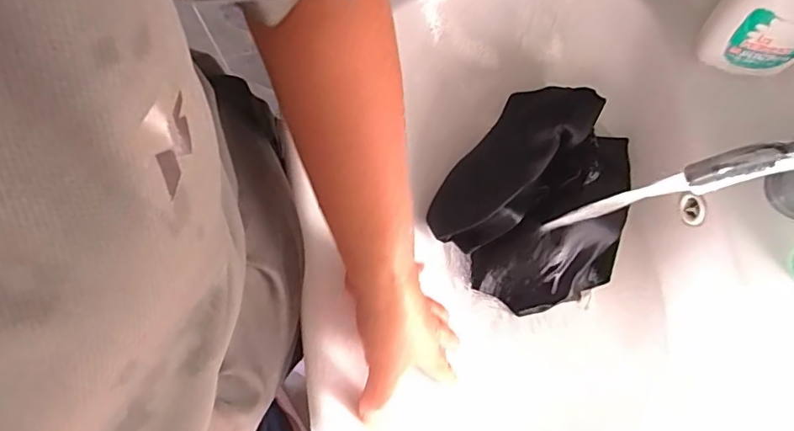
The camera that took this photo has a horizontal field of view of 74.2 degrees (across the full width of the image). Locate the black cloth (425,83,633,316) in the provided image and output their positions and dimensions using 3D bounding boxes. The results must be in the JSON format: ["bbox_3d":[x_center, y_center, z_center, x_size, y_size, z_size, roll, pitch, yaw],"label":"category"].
[{"bbox_3d":[0.138,-0.018,0.475,0.164,0.103,0.185,35,77,9],"label":"black cloth"}]

